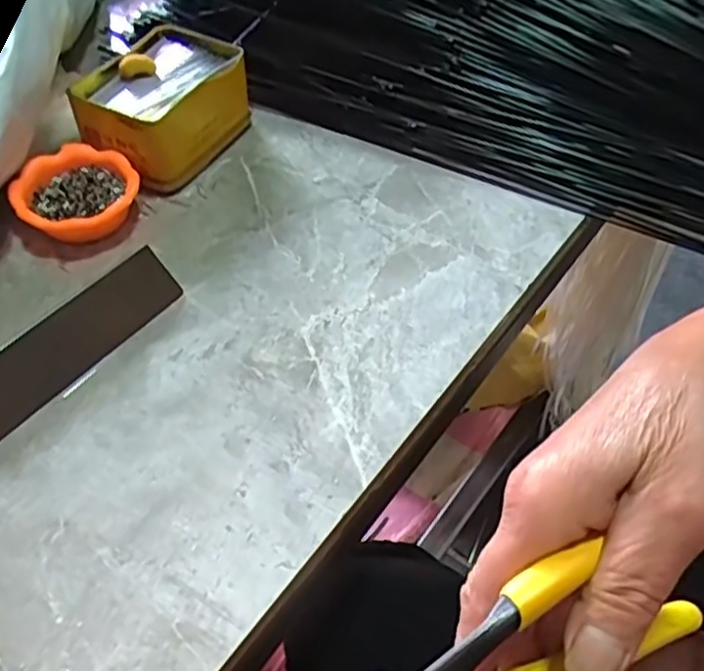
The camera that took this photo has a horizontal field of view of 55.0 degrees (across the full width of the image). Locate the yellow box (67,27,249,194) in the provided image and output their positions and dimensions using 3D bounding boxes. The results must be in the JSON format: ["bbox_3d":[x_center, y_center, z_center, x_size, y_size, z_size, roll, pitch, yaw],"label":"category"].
[{"bbox_3d":[-0.133,-0.164,0.481,0.088,0.053,0.114,25,54,17],"label":"yellow box"}]

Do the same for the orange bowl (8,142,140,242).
[{"bbox_3d":[-0.179,-0.091,0.440,0.074,0.024,0.070,1,51,-2],"label":"orange bowl"}]

